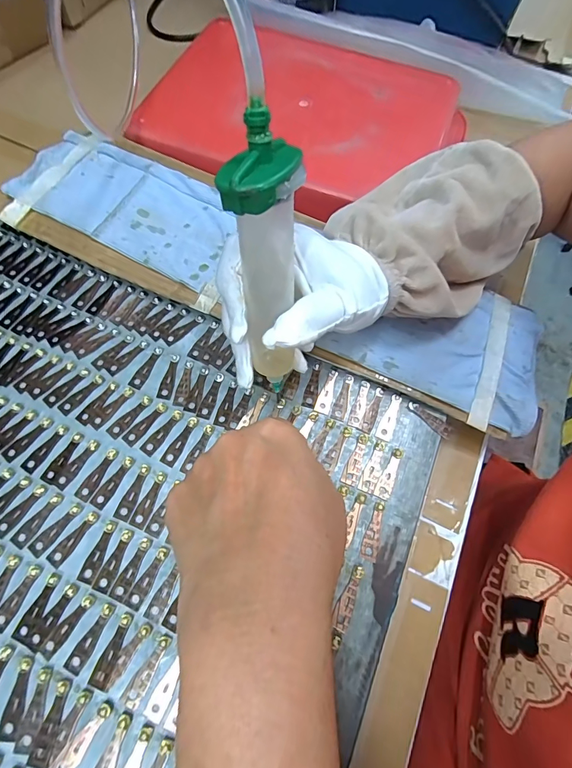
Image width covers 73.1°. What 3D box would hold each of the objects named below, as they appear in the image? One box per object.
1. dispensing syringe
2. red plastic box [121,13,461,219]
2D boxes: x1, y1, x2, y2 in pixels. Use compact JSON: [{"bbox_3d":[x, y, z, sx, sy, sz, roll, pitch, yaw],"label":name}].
[{"bbox_3d":[-0.008,-0.054,0.190,0.034,0.136,0.036,-6,50,-5],"label":"dispensing syringe"},{"bbox_3d":[0.023,-0.259,0.384,0.298,0.045,0.230,19,65,5],"label":"red plastic box"}]

